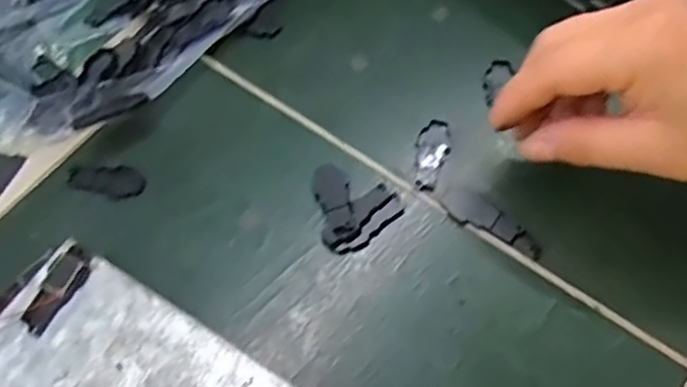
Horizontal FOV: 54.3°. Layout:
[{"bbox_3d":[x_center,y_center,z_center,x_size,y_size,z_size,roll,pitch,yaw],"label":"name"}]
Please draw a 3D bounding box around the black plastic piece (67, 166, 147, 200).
[{"bbox_3d":[-0.118,-0.008,0.333,0.040,0.004,0.019,16,65,11],"label":"black plastic piece"}]

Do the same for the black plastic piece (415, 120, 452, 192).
[{"bbox_3d":[0.044,-0.019,0.329,0.016,0.004,0.039,4,63,6],"label":"black plastic piece"}]

